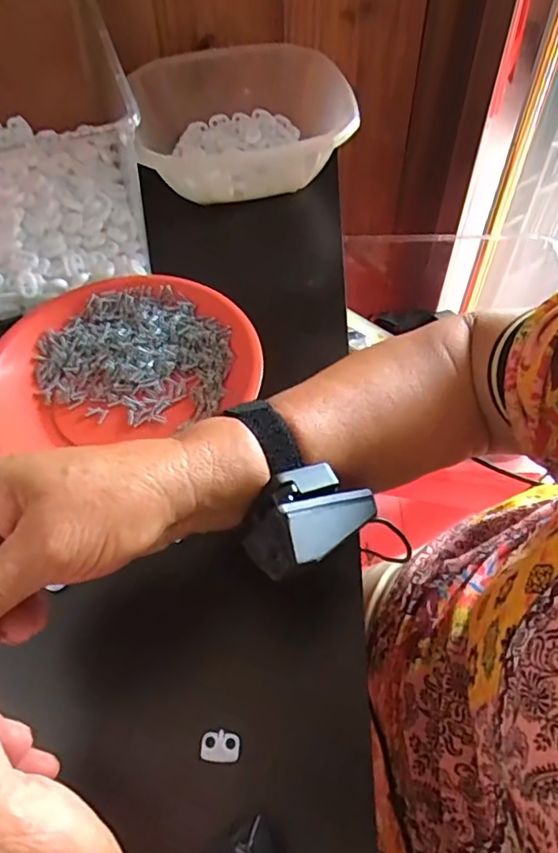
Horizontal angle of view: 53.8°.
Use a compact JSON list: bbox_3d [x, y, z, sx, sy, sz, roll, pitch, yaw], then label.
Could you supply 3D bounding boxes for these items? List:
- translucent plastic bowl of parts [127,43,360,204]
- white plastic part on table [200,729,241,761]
[{"bbox_3d":[-0.035,-0.286,0.528,0.189,0.072,0.176,-1,54,1],"label":"translucent plastic bowl of parts"},{"bbox_3d":[-0.029,0.158,0.272,0.019,0.004,0.013,1,54,3],"label":"white plastic part on table"}]

